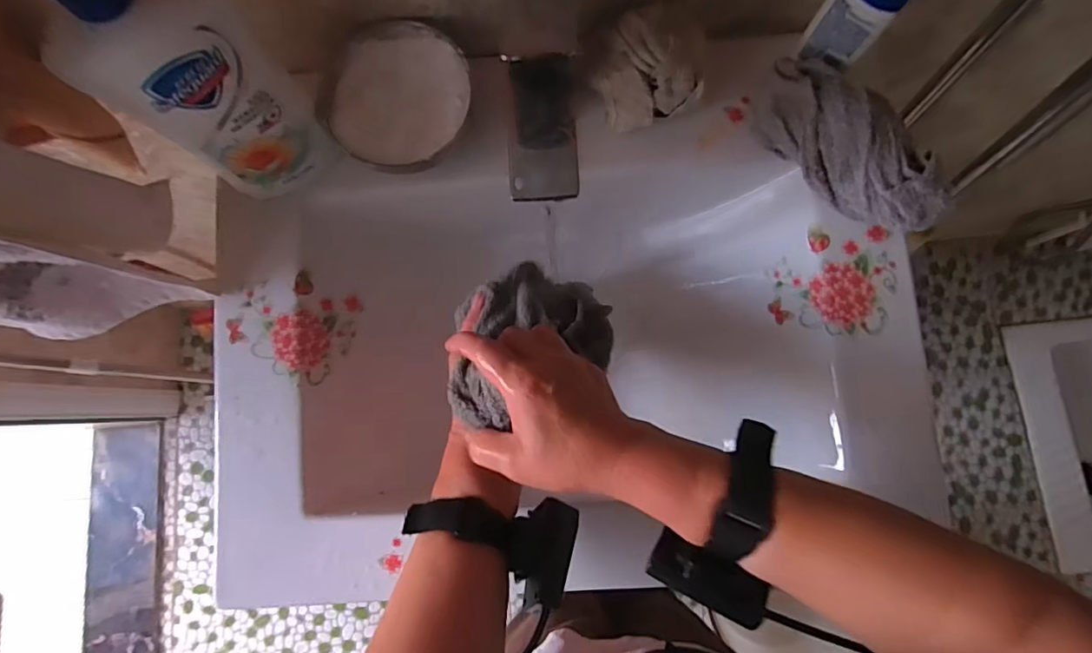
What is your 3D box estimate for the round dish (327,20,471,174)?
[{"bbox_3d":[-0.118,-0.191,0.442,0.111,0.024,0.129,4,82,2],"label":"round dish"}]

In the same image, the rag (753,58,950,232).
[{"bbox_3d":[0.240,-0.142,0.427,0.069,0.058,0.169,-34,82,-3],"label":"rag"}]

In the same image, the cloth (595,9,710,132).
[{"bbox_3d":[0.085,-0.210,0.435,0.082,0.057,0.067,-14,81,0],"label":"cloth"}]

